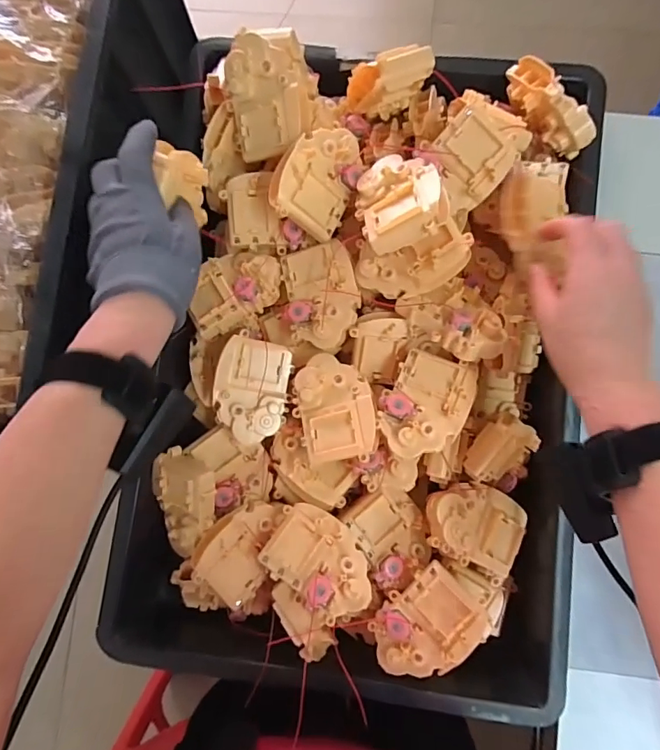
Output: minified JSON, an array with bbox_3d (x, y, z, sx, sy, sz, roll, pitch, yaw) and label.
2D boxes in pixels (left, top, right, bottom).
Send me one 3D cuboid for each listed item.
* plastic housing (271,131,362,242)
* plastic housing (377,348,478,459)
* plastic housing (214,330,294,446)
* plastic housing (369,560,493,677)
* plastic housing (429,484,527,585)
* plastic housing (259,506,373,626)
[{"bbox_3d":[-0.013,-0.174,0.413,0.065,0.028,0.093,23,84,-29],"label":"plastic housing"},{"bbox_3d":[0.084,0.025,0.404,0.071,0.025,0.092,19,85,3],"label":"plastic housing"},{"bbox_3d":[-0.073,0.013,0.435,0.067,0.026,0.094,8,90,-14],"label":"plastic housing"},{"bbox_3d":[0.084,0.217,0.399,0.068,0.023,0.093,43,87,5],"label":"plastic housing"},{"bbox_3d":[0.131,0.138,0.430,0.095,0.032,0.072,30,70,-17],"label":"plastic housing"},{"bbox_3d":[-0.007,0.160,0.403,0.097,0.019,0.068,37,65,14],"label":"plastic housing"}]

